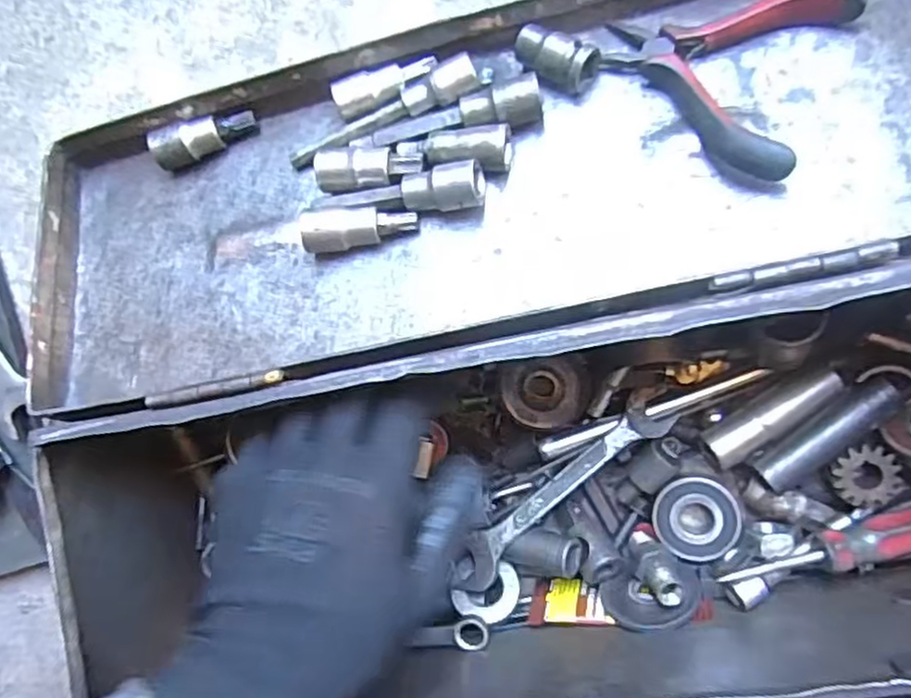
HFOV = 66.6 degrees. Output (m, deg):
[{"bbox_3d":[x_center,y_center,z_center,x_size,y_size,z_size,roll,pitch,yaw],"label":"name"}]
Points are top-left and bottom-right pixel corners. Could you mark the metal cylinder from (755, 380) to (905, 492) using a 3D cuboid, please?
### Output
[{"bbox_3d":[0.193,0.044,0.364,0.078,0.025,0.019,-37,85,8],"label":"metal cylinder"}]

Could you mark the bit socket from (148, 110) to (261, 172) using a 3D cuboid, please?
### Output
[{"bbox_3d":[-0.136,-0.115,0.378,0.057,0.019,0.018,-20,87,-5],"label":"bit socket"}]

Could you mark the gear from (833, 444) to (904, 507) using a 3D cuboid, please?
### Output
[{"bbox_3d":[0.214,0.066,0.359,0.032,0.005,0.030,0,89,9],"label":"gear"}]

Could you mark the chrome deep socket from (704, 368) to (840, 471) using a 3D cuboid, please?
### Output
[{"bbox_3d":[0.168,0.035,0.368,0.077,0.023,0.020,-31,86,9],"label":"chrome deep socket"}]

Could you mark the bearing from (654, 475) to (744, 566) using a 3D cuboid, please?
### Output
[{"bbox_3d":[0.135,0.095,0.391,0.046,0.010,0.045,0,90,9],"label":"bearing"}]

